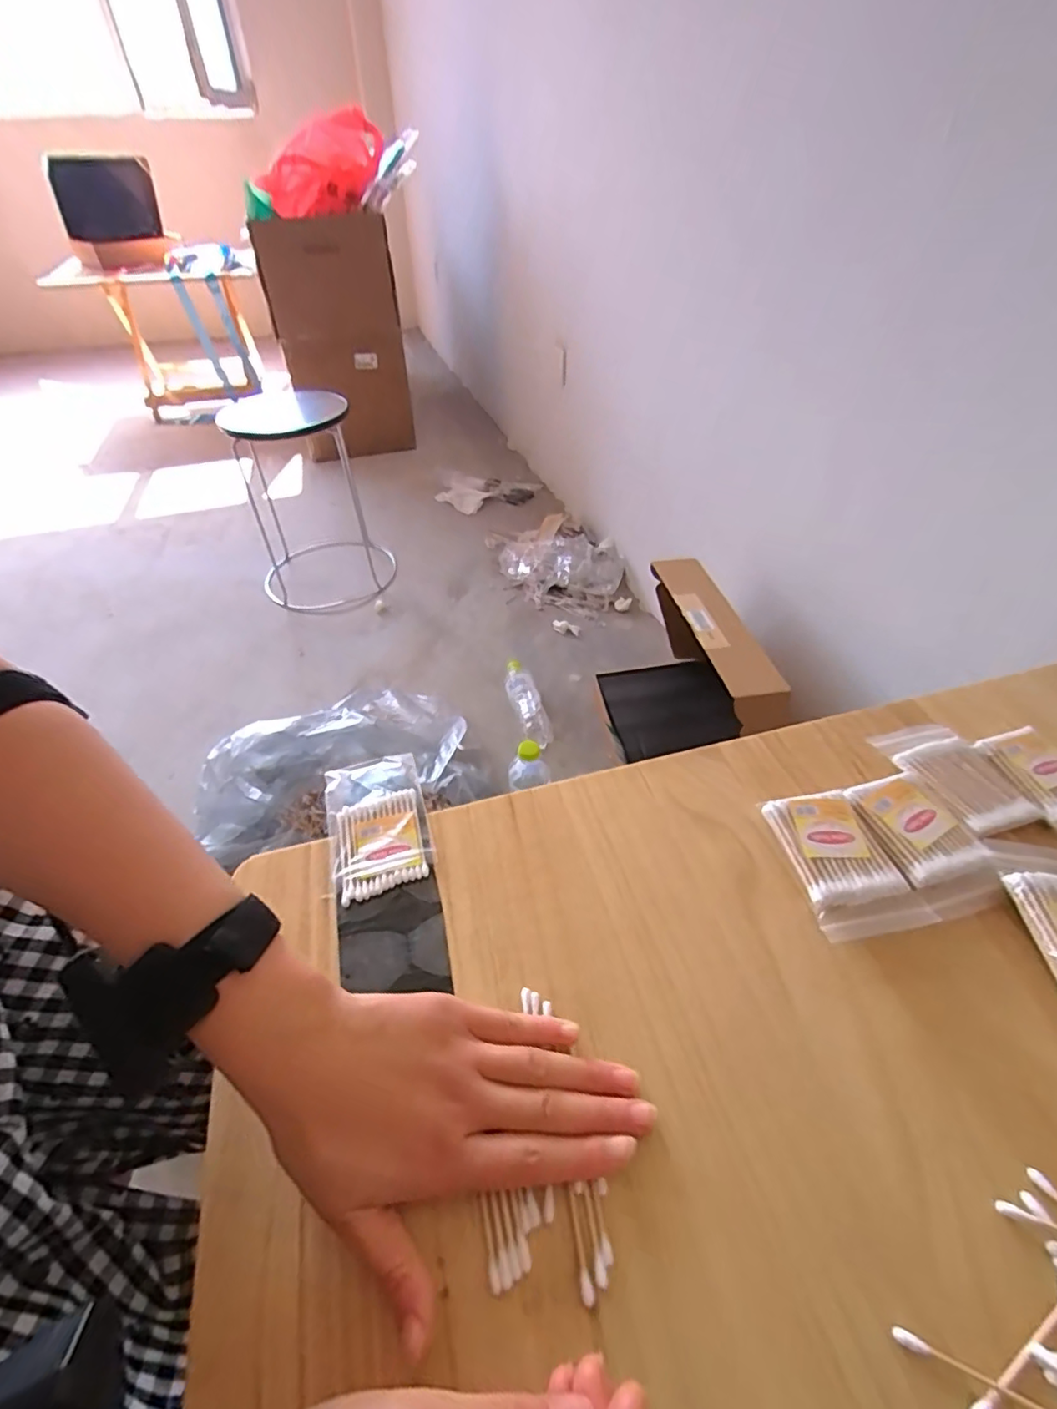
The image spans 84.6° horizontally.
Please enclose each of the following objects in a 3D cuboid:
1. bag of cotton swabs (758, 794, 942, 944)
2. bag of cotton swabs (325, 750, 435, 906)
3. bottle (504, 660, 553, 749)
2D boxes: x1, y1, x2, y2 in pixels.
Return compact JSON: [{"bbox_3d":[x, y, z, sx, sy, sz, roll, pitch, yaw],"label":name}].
[{"bbox_3d":[0.197,0.097,0.362,0.065,0.015,0.090,-8,46,-3],"label":"bag of cotton swabs"},{"bbox_3d":[-0.104,0.079,0.401,0.065,0.007,0.111,-15,46,-9],"label":"bag of cotton swabs"},{"bbox_3d":[-0.005,-0.006,1.189,0.061,0.050,0.228,-12,45,-12],"label":"bottle"}]

